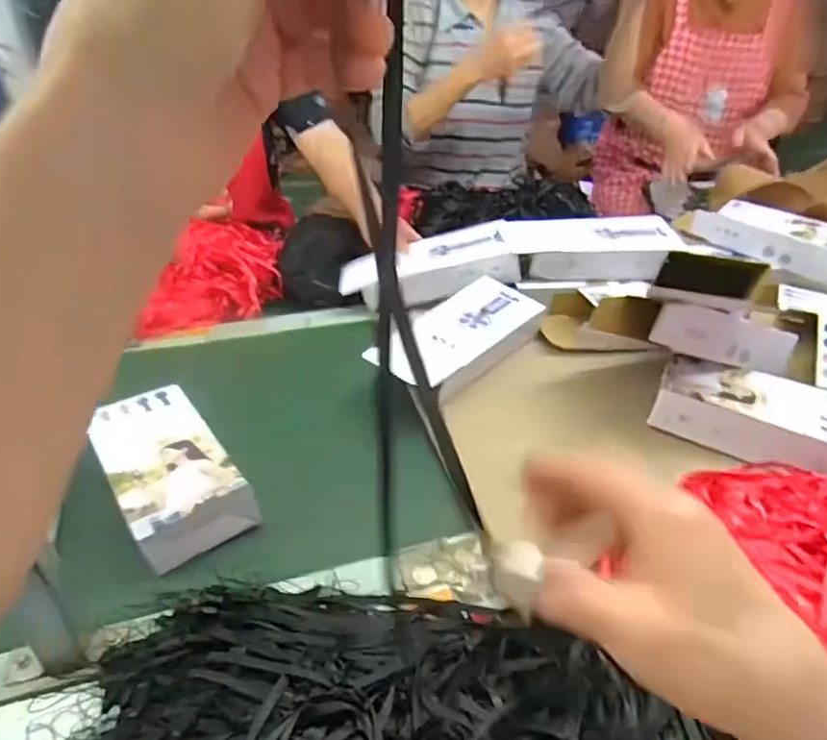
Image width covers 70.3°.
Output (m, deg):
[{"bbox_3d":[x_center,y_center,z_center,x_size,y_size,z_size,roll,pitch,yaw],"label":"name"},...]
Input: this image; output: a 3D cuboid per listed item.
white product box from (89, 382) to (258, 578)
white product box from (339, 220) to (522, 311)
[{"bbox_3d":[-0.234,0.086,0.550,0.097,0.041,0.194,-23,46,-32],"label":"white product box"},{"bbox_3d":[0.021,-0.148,0.856,0.248,0.047,0.114,-11,37,7],"label":"white product box"}]

